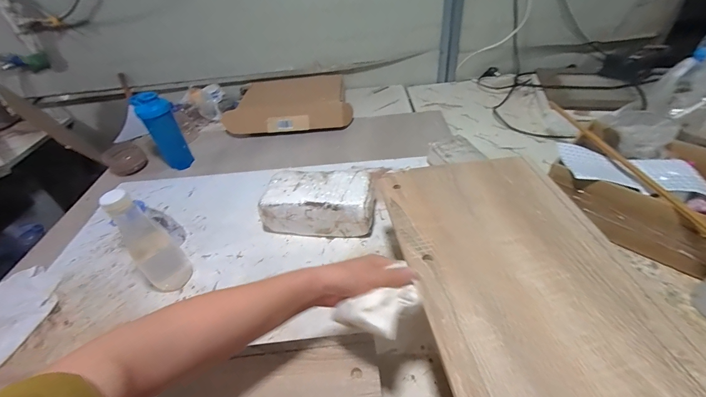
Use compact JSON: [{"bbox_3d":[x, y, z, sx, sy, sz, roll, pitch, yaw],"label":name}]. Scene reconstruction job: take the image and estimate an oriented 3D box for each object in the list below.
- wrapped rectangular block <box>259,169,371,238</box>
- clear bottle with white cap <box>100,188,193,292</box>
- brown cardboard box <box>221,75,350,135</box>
[{"bbox_3d":[-0.081,0.016,0.695,0.247,0.115,0.110,1,43,9],"label":"wrapped rectangular block"},{"bbox_3d":[-0.379,0.082,0.574,0.054,0.234,0.071,26,51,31],"label":"clear bottle with white cap"},{"bbox_3d":[-0.217,-0.320,1.075,0.434,0.109,0.219,2,43,10],"label":"brown cardboard box"}]

